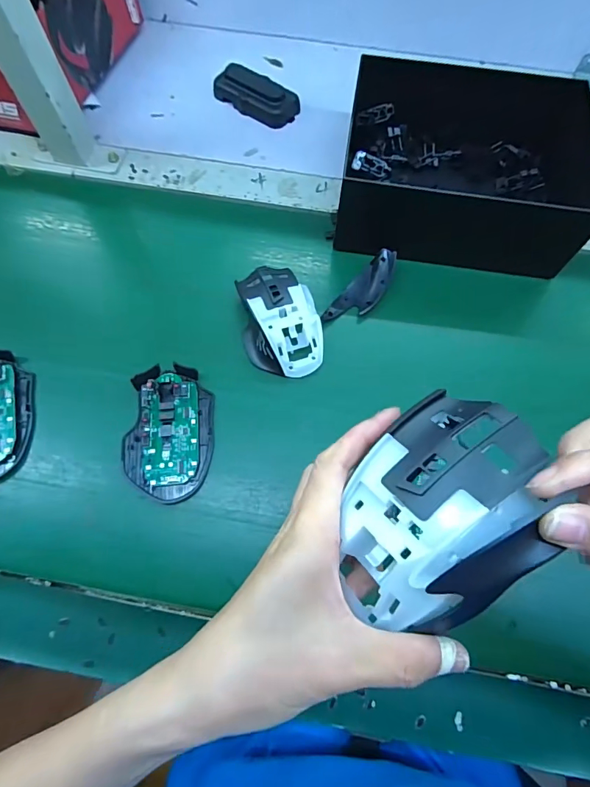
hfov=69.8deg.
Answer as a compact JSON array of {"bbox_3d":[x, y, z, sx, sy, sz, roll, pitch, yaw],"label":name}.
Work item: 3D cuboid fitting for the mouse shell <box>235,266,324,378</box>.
[{"bbox_3d":[-0.013,-0.072,0.392,0.070,0.038,0.110,-8,70,-4],"label":"mouse shell"}]

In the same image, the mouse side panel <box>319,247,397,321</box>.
[{"bbox_3d":[0.067,-0.099,0.412,0.033,0.020,0.095,36,72,12],"label":"mouse side panel"}]

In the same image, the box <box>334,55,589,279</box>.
[{"bbox_3d":[0.171,-0.242,0.438,0.225,0.082,0.198,10,69,2],"label":"box"}]

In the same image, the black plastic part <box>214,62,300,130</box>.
[{"bbox_3d":[-0.047,-0.355,0.506,0.100,0.020,0.049,35,72,11],"label":"black plastic part"}]

